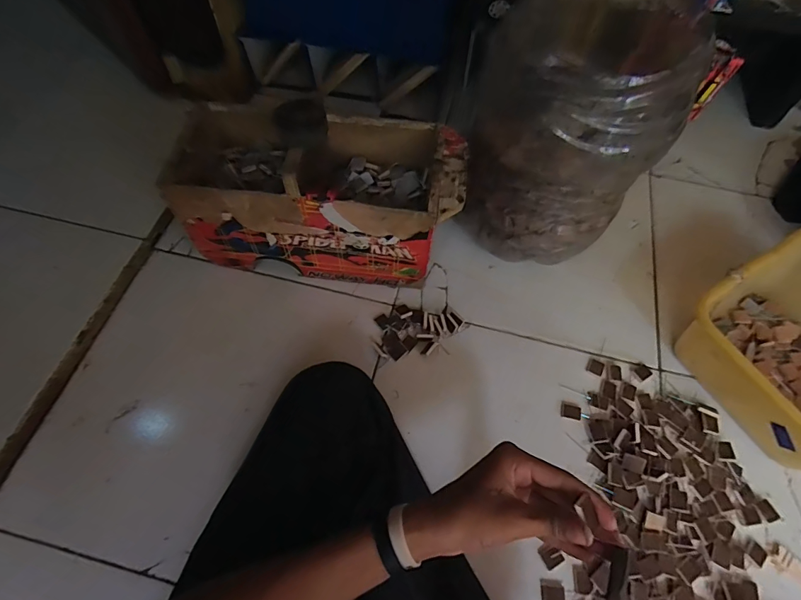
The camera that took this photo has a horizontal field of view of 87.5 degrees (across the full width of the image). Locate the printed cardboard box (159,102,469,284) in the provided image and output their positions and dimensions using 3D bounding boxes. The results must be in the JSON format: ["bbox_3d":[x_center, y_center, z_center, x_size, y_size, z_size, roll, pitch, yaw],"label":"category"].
[{"bbox_3d":[-0.100,-0.150,0.593,0.357,0.199,0.182,7,62,2],"label":"printed cardboard box"}]

